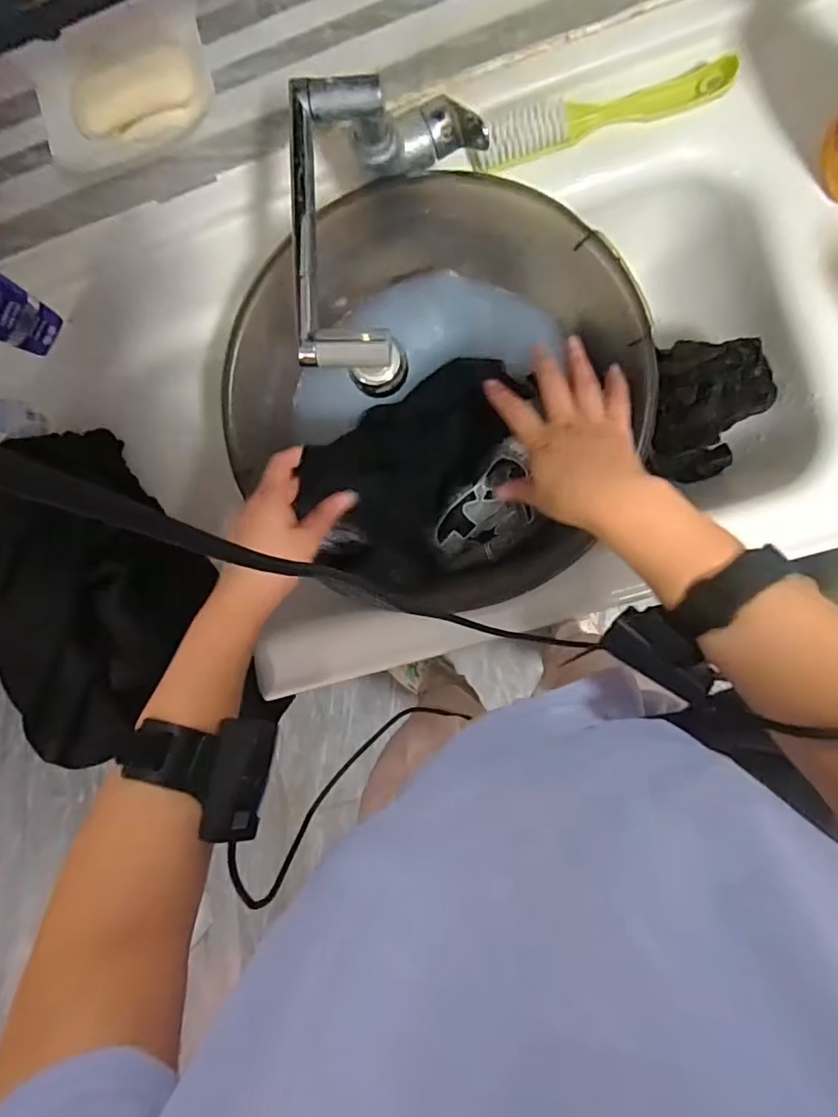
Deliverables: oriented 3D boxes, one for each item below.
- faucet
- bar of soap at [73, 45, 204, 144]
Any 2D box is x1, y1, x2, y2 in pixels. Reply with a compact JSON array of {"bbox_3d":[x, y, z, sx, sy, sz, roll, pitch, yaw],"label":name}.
[{"bbox_3d":[-0.040,-0.264,0.446,0.114,0.100,0.247,18,92,6],"label":"faucet"},{"bbox_3d":[-0.204,-0.334,0.418,0.091,0.028,0.051,-22,121,-2],"label":"bar of soap"}]

